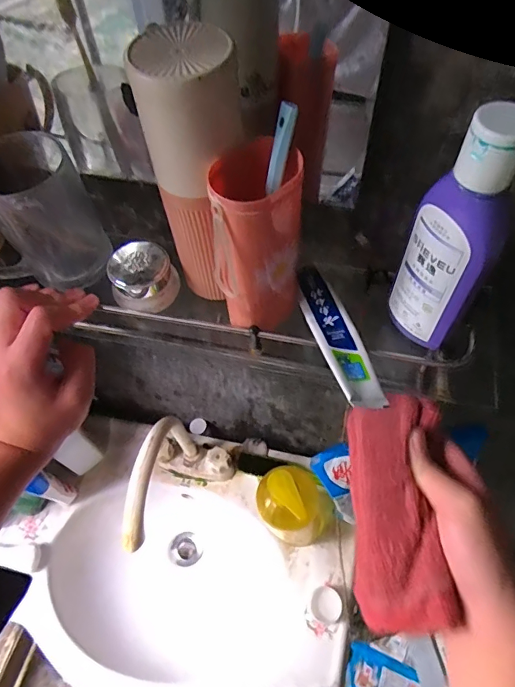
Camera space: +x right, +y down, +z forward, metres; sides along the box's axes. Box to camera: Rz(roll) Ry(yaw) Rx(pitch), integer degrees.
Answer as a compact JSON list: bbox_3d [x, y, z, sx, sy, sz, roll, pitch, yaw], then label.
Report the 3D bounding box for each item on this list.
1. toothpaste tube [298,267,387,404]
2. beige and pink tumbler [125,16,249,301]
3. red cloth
[{"bbox_3d":[0.061,-0.012,0.364,0.032,0.017,0.140,-15,56,-7],"label":"toothpaste tube"},{"bbox_3d":[-0.038,-0.109,0.328,0.061,0.188,0.053,-16,56,-8],"label":"beige and pink tumbler"},{"bbox_3d":[0.106,0.122,0.348,0.066,0.027,0.162,1,67,4],"label":"red cloth"}]

